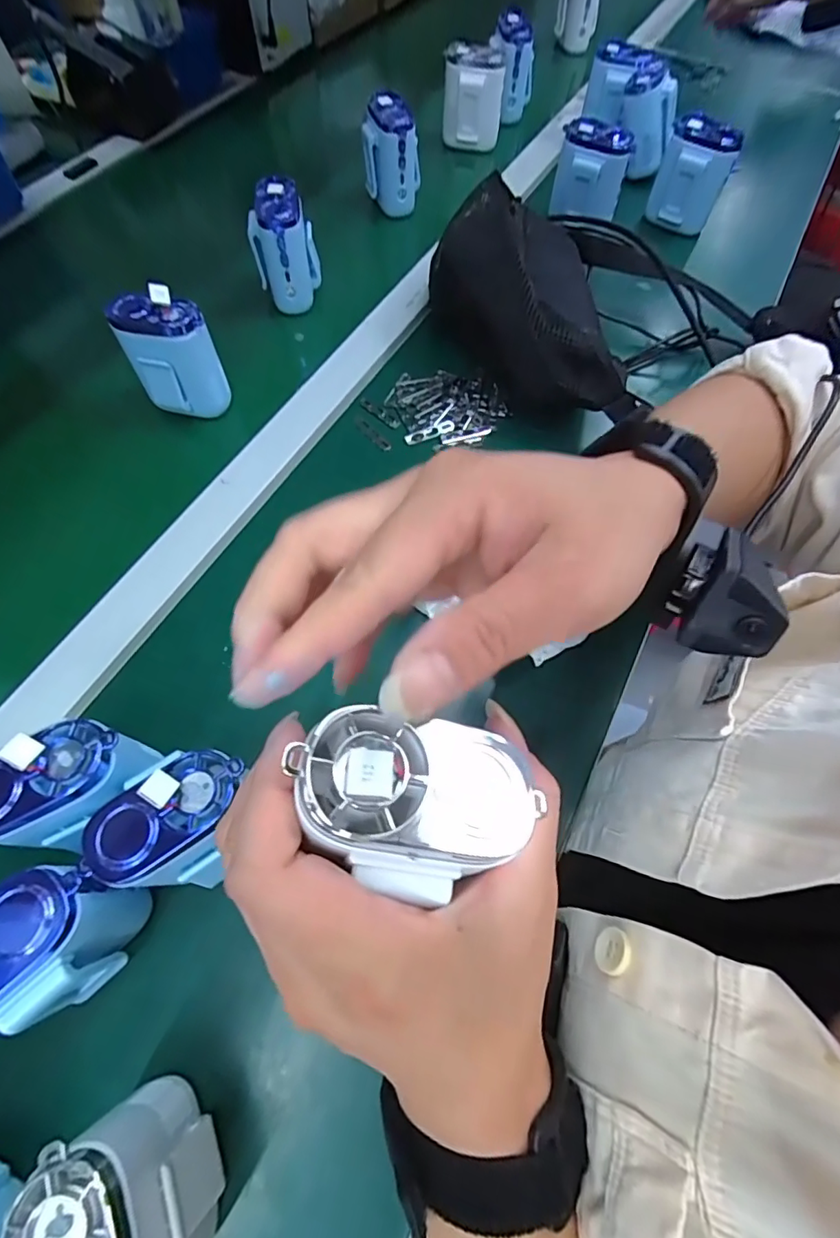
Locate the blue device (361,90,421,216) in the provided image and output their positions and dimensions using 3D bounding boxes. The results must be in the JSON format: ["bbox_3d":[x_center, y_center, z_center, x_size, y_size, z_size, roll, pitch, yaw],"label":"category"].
[{"bbox_3d":[-0.030,-0.500,0.559,0.061,0.088,0.060,-7,67,-6],"label":"blue device"}]

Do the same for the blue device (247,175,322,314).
[{"bbox_3d":[-0.124,-0.341,0.475,0.056,0.082,0.055,-11,68,-8],"label":"blue device"}]

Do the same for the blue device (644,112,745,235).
[{"bbox_3d":[0.281,-0.456,0.544,0.069,0.096,0.038,25,68,8],"label":"blue device"}]

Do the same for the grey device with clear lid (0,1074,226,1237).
[{"bbox_3d":[-0.108,0.228,0.200,0.044,0.093,0.072,-29,71,-15],"label":"grey device with clear lid"}]

